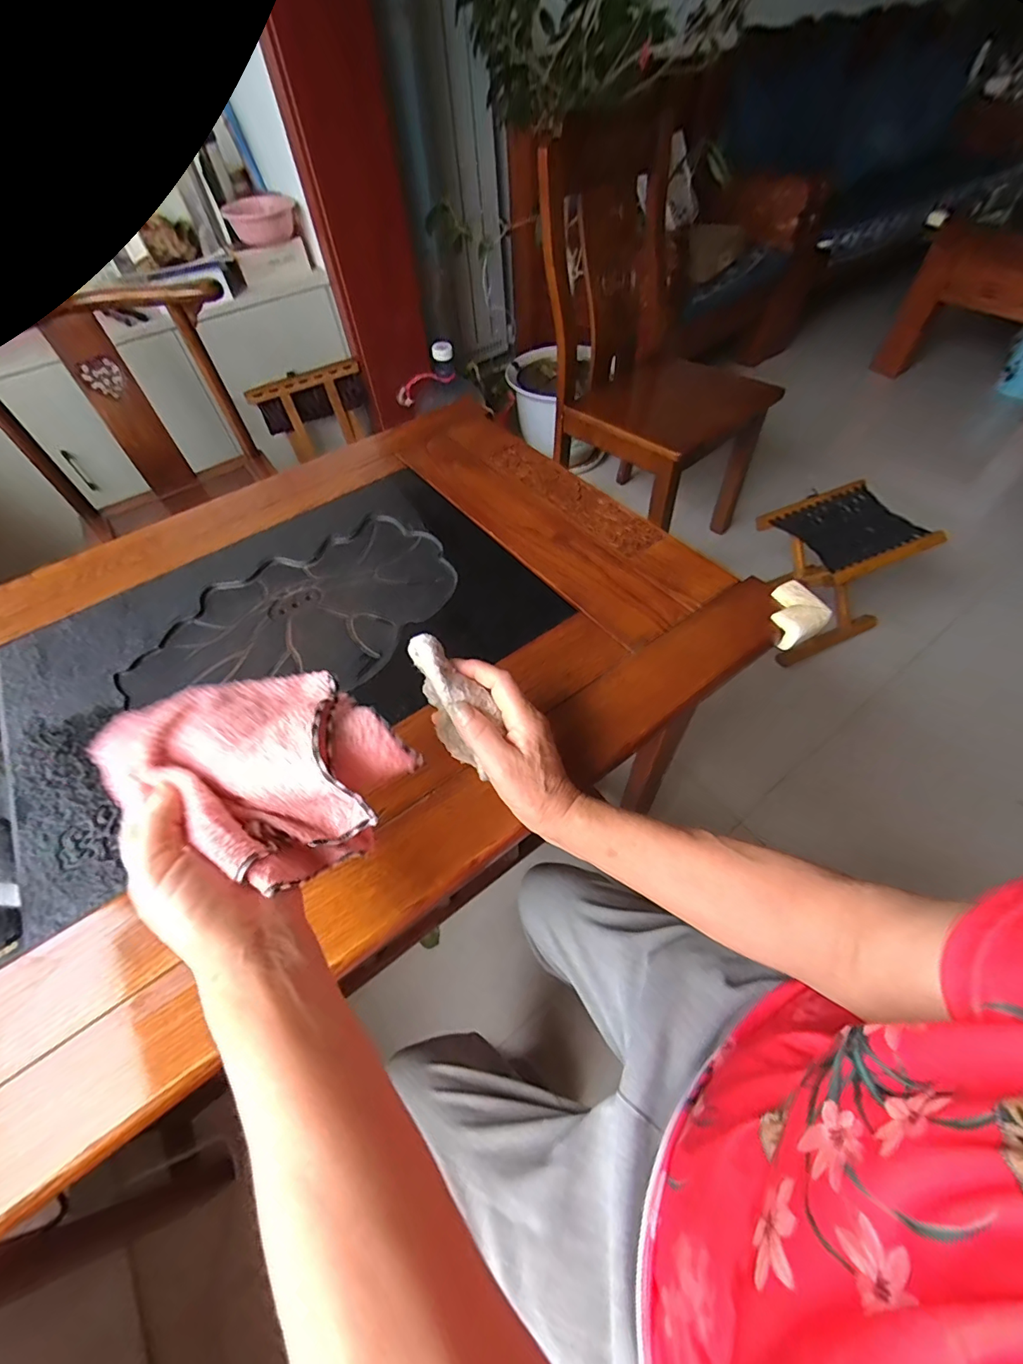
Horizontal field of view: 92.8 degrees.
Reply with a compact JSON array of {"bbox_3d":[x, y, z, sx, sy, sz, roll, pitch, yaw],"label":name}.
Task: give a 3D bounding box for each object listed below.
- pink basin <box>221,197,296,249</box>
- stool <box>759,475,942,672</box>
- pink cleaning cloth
[{"bbox_3d":[-0.655,-1.204,1.273,0.151,0.074,0.155,-40,60,-22],"label":"pink basin"},{"bbox_3d":[0.788,-0.273,1.246,0.294,0.317,0.250,-22,55,-11],"label":"stool"},{"bbox_3d":[-0.157,0.048,0.314,0.157,0.054,0.120,20,59,16],"label":"pink cleaning cloth"}]

